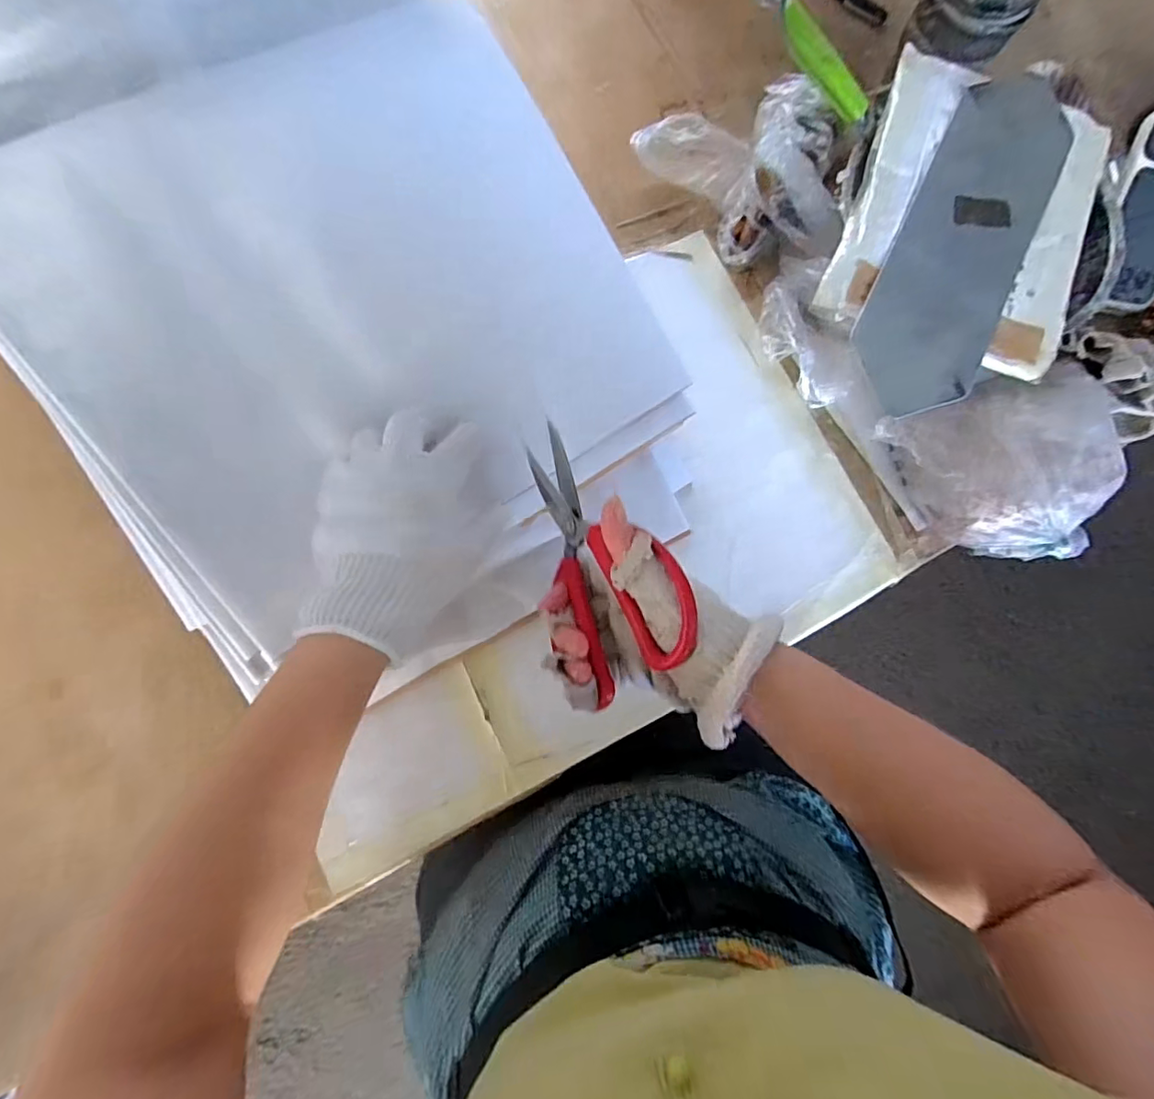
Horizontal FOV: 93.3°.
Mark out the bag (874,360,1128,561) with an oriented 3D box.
[{"bbox_3d":[0.352,-0.062,0.443,0.166,0.066,0.145,-21,83,-5],"label":"bag"}]

